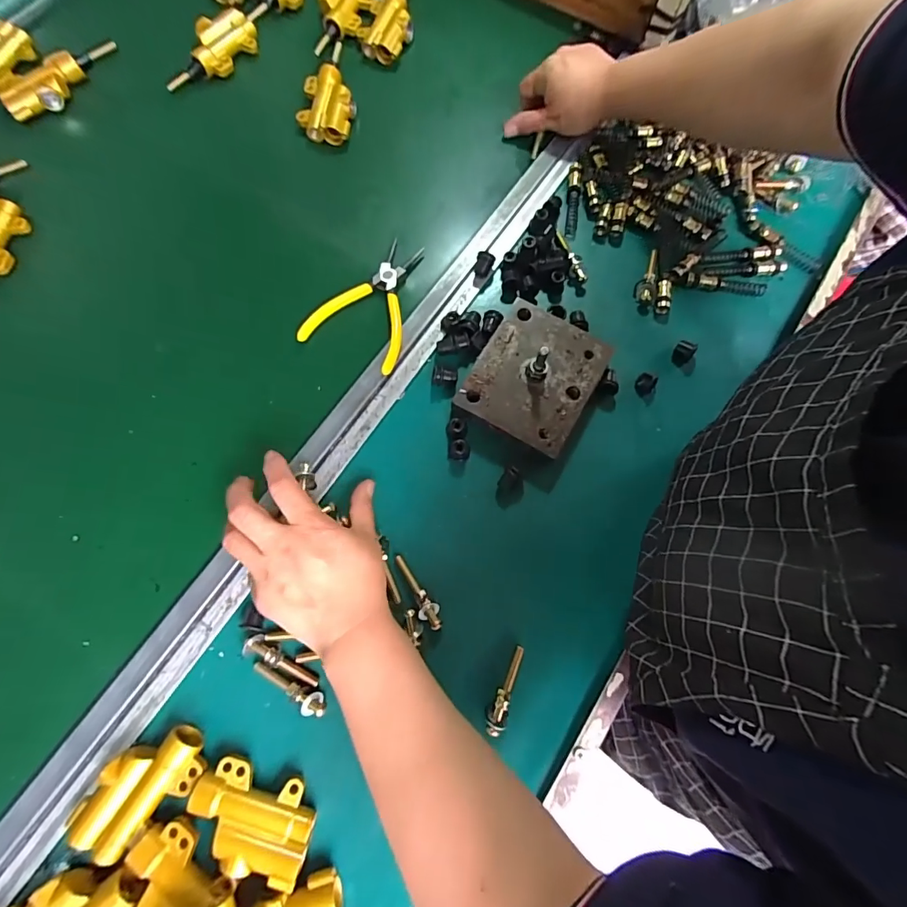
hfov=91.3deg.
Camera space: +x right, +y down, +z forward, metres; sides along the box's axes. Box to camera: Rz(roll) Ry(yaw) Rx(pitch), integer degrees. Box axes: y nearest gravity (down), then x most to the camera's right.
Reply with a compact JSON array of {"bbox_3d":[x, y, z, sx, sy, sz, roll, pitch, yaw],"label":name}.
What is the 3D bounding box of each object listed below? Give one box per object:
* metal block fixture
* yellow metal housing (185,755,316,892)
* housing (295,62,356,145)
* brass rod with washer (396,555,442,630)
[{"bbox_3d":[0.071,-0.067,0.389,0.098,0.039,0.118,29,76,7],"label":"metal block fixture"},{"bbox_3d":[-0.138,0.251,0.307,0.085,0.024,0.056,18,75,4],"label":"yellow metal housing"},{"bbox_3d":[-0.136,-0.379,0.480,0.058,0.024,0.085,4,74,0],"label":"housing"},{"bbox_3d":[-0.028,0.109,0.351,0.016,0.009,0.063,-30,77,-9],"label":"brass rod with washer"}]

